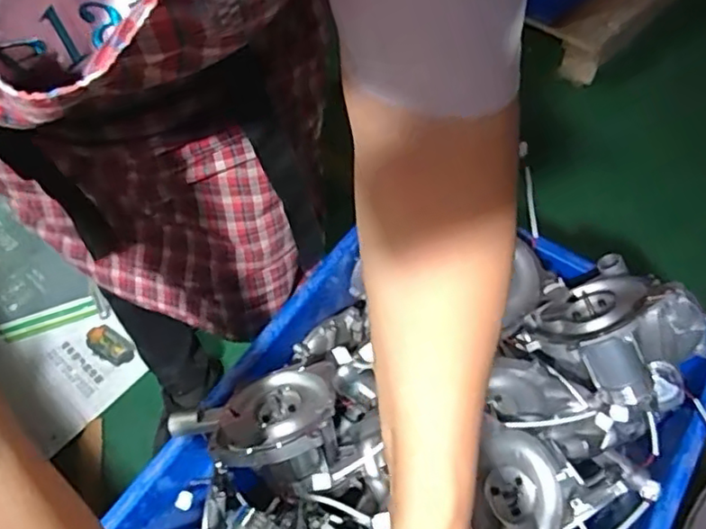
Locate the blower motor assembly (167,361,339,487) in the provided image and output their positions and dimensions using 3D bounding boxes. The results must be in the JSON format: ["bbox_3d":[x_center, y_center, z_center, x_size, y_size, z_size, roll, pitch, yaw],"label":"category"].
[{"bbox_3d":[-0.091,0.145,0.556,0.152,0.096,0.102,-8,57,-2],"label":"blower motor assembly"}]

